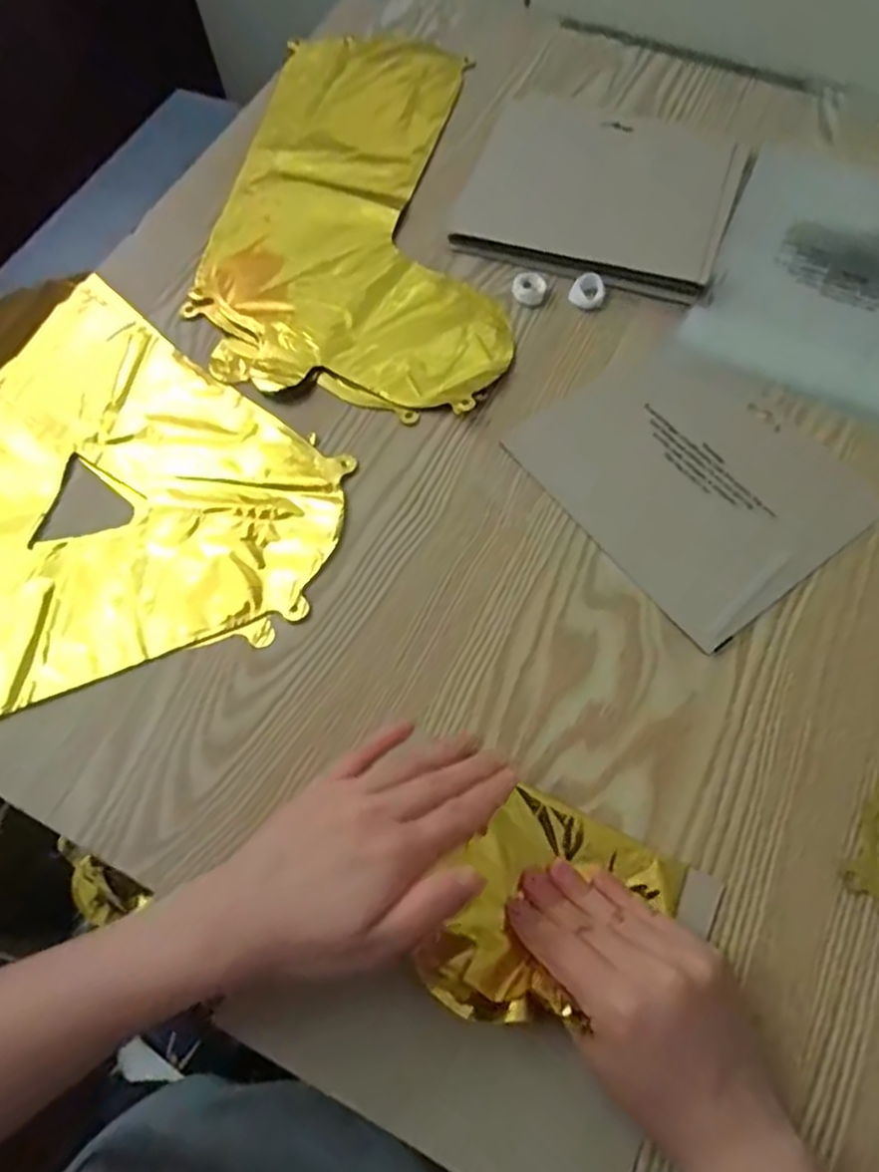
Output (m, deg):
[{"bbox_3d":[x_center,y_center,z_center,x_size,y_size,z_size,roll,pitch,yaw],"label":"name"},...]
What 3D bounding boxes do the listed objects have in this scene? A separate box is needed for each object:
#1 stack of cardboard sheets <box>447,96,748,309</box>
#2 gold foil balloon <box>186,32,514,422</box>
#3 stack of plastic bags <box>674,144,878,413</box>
[{"bbox_3d":[0.128,-0.313,0.565,0.205,0.010,0.178,19,67,11],"label":"stack of cardboard sheets"},{"bbox_3d":[-0.066,-0.315,0.575,0.224,0.013,0.417,0,65,2],"label":"gold foil balloon"},{"bbox_3d":[0.311,-0.231,0.518,0.200,0.013,0.234,24,68,13],"label":"stack of plastic bags"}]

